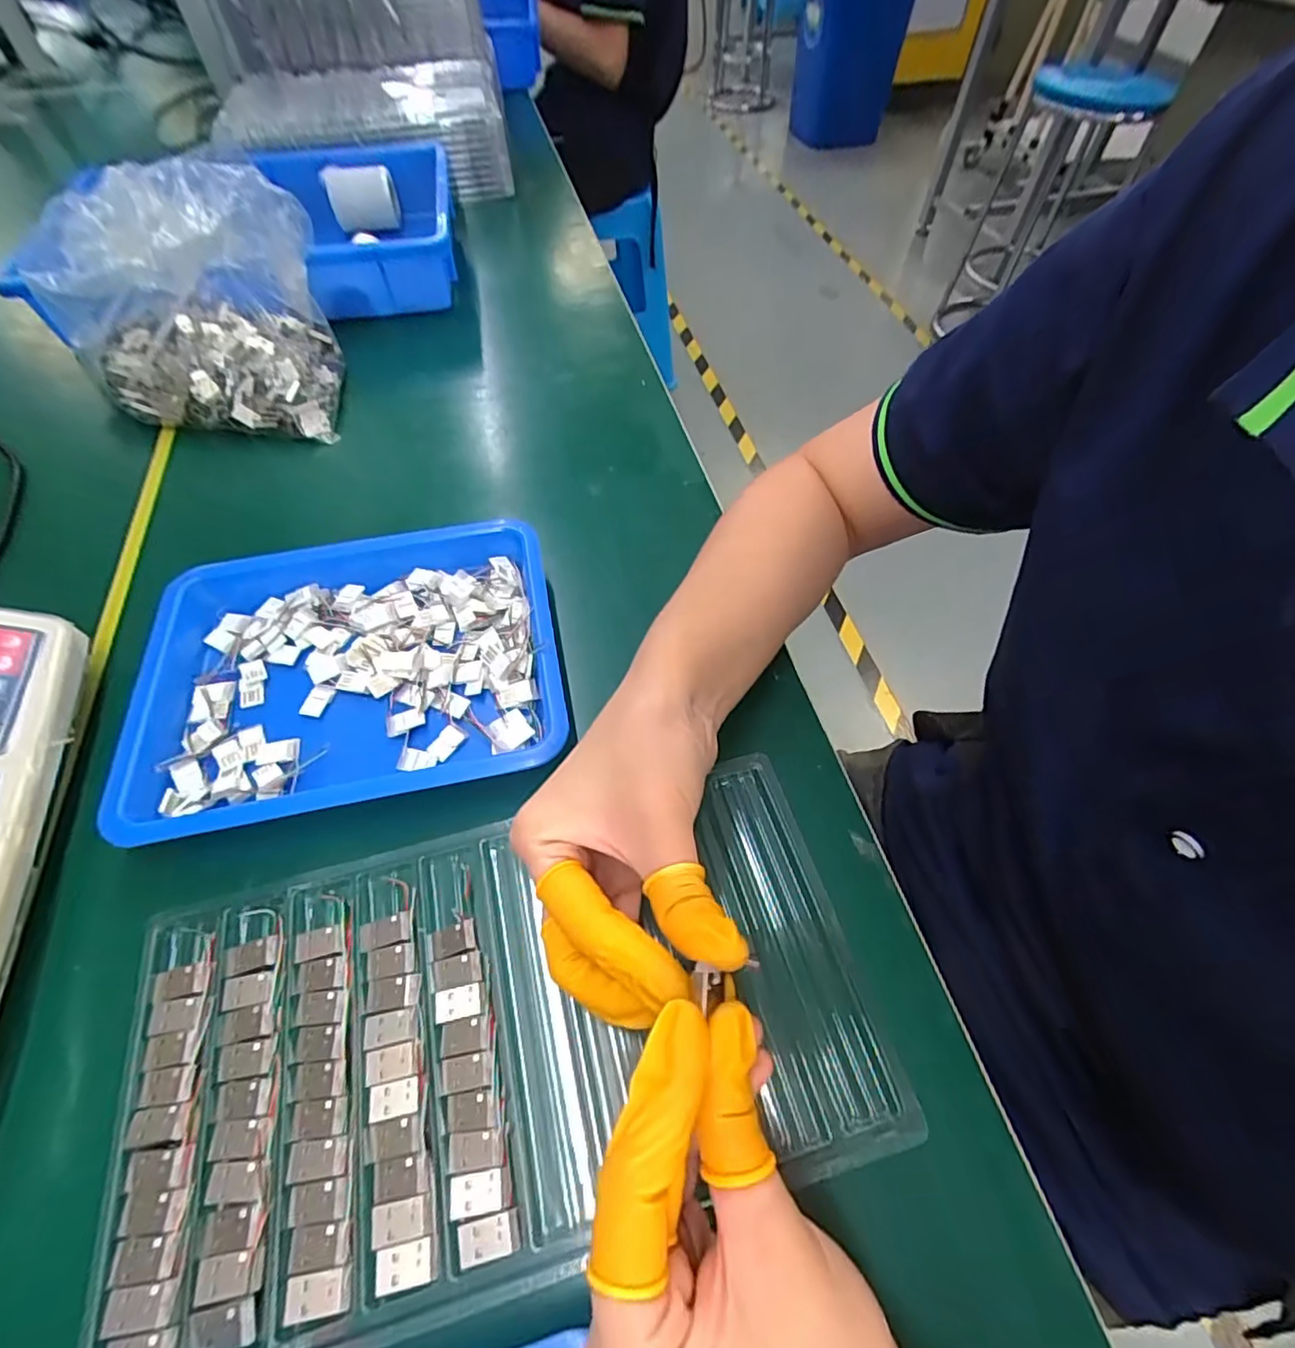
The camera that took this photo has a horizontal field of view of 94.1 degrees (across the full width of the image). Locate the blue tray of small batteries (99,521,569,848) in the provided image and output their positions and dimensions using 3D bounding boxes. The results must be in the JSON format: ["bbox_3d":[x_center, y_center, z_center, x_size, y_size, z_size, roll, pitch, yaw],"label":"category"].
[{"bbox_3d":[-0.164,-0.005,0.329,0.224,0.025,0.170,-9,57,-8],"label":"blue tray of small batteries"}]

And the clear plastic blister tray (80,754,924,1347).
[{"bbox_3d":[-0.057,0.138,0.247,0.290,0.013,0.162,-12,57,-9],"label":"clear plastic blister tray"}]

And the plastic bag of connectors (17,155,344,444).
[{"bbox_3d":[-0.349,-0.270,0.443,0.195,0.133,0.144,-6,57,-5],"label":"plastic bag of connectors"}]

